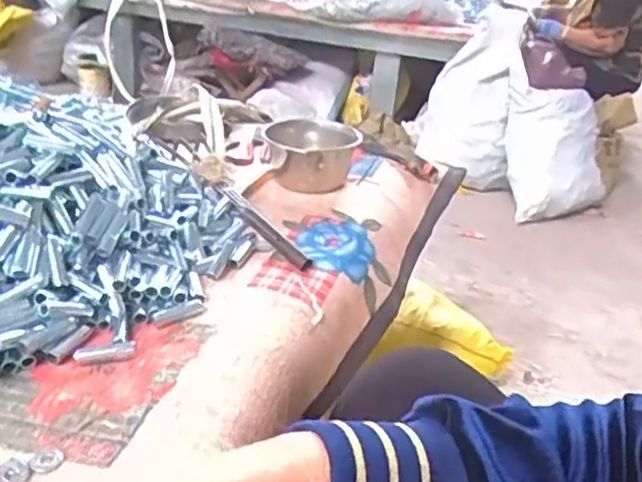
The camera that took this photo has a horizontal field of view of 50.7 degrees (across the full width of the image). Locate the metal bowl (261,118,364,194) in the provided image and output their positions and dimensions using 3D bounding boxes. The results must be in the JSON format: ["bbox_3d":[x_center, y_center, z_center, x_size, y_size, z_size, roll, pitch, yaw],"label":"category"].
[{"bbox_3d":[-0.015,-0.107,0.864,0.113,0.065,0.120,5,26,-2],"label":"metal bowl"}]

